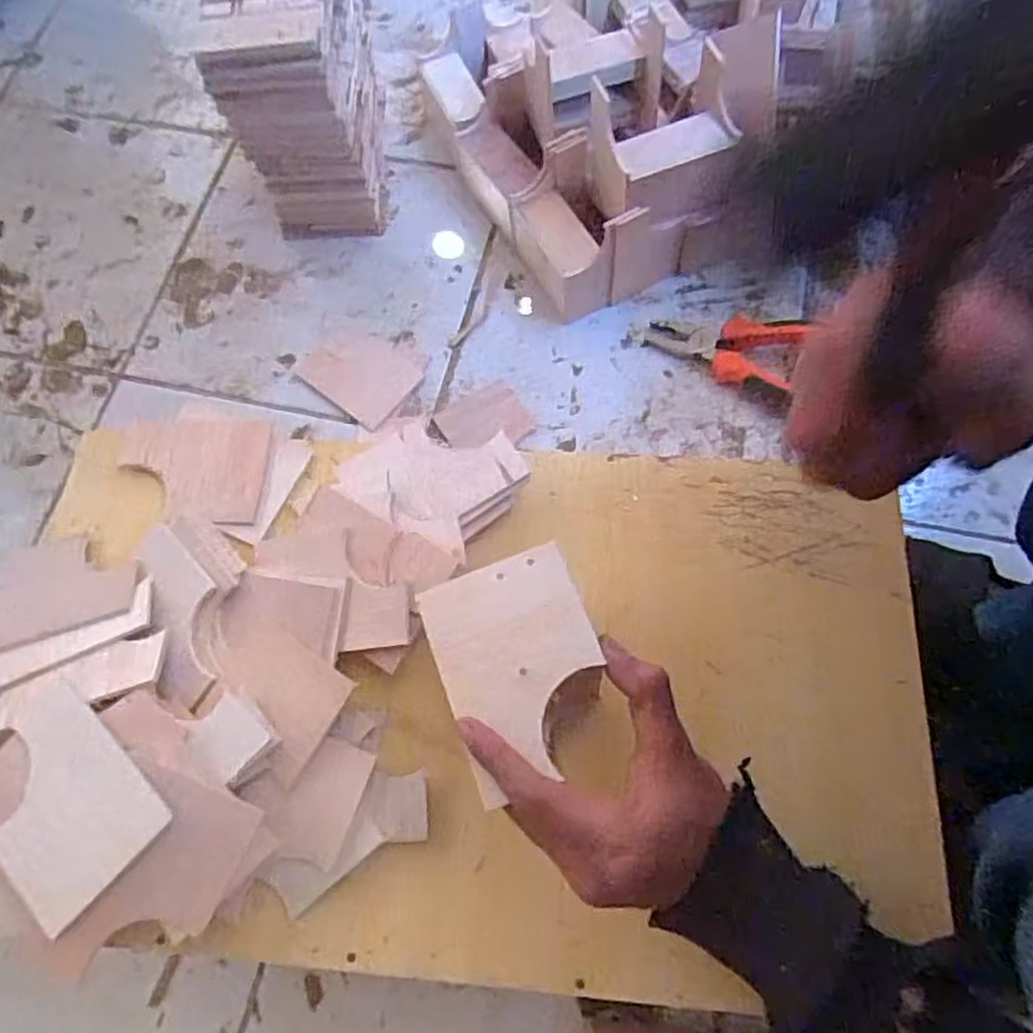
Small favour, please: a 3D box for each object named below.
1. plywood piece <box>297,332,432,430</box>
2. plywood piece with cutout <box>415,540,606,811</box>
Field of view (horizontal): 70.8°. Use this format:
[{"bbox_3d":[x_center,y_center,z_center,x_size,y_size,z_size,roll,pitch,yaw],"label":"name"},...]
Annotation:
[{"bbox_3d":[-0.139,-0.136,0.660,0.094,0.004,0.085,37,75,15],"label":"plywood piece"},{"bbox_3d":[0.001,0.064,0.326,0.070,0.006,0.093,-21,69,-5],"label":"plywood piece with cutout"}]

